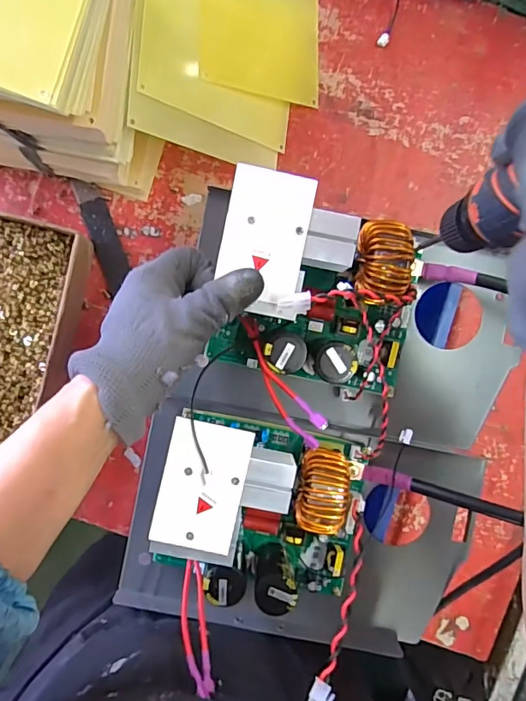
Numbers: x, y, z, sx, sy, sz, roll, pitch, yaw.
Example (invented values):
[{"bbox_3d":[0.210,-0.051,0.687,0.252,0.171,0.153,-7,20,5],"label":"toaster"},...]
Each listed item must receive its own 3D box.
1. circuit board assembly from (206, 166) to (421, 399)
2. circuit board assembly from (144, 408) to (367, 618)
[{"bbox_3d":[0.042,-0.041,0.334,0.144,0.079,0.120,14,92,-2],"label":"circuit board assembly"},{"bbox_3d":[0.002,0.115,0.341,0.142,0.071,0.122,10,92,-1],"label":"circuit board assembly"}]

